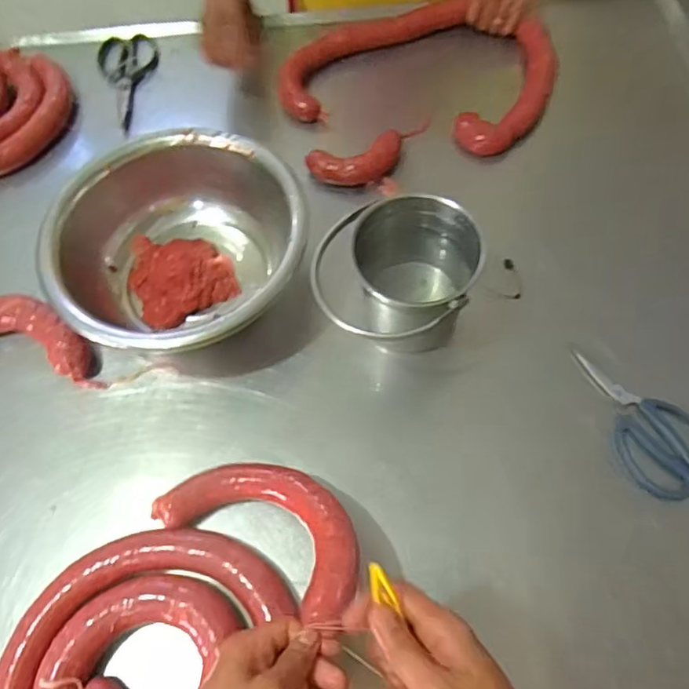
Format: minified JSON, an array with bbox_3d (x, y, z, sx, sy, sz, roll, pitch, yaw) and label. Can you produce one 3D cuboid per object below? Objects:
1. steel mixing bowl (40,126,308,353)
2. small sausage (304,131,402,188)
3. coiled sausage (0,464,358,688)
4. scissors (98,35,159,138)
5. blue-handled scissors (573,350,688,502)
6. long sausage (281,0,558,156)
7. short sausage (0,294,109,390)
[{"bbox_3d":[-0.179,-0.110,0.673,0.273,0.119,0.267,-1,63,2],"label":"steel mixing bowl"},{"bbox_3d":[0.024,-0.253,0.775,0.138,0.031,0.068,-21,64,-7],"label":"small sausage"},{"bbox_3d":[-0.149,0.243,0.475,0.293,0.110,0.297,3,63,1],"label":"coiled sausage"},{"bbox_3d":[-0.336,-0.412,0.882,0.089,0.019,0.205,-8,63,-1],"label":"scissors"},{"bbox_3d":[0.319,0.077,0.608,0.095,0.015,0.173,-25,65,-9],"label":"blue-handled scissors"},{"bbox_3d":[0.108,-0.407,0.829,0.382,0.060,0.234,13,65,9],"label":"long sausage"},{"bbox_3d":[-0.393,-0.007,0.665,0.207,0.041,0.108,-2,63,2],"label":"short sausage"}]

